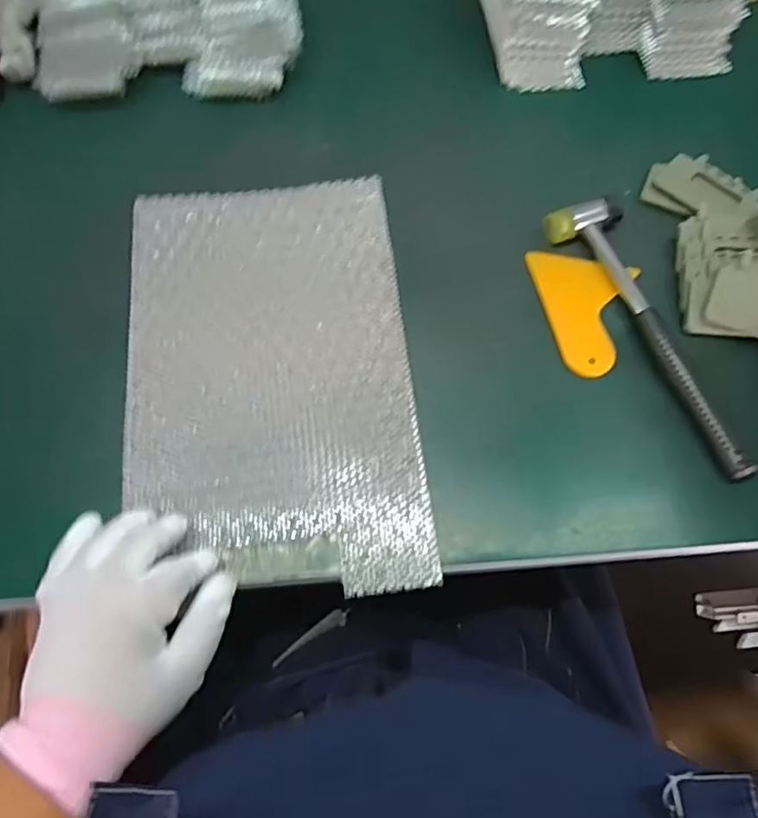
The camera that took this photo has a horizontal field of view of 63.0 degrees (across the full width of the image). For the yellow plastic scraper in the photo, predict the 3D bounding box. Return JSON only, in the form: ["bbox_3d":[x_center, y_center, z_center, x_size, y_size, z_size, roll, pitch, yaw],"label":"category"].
[{"bbox_3d":[0.144,-0.075,0.466,0.078,0.008,0.093,17,68,7],"label":"yellow plastic scraper"}]

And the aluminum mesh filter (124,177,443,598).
[{"bbox_3d":[-0.080,-0.030,0.454,0.198,0.011,0.325,-7,67,-2],"label":"aluminum mesh filter"}]

